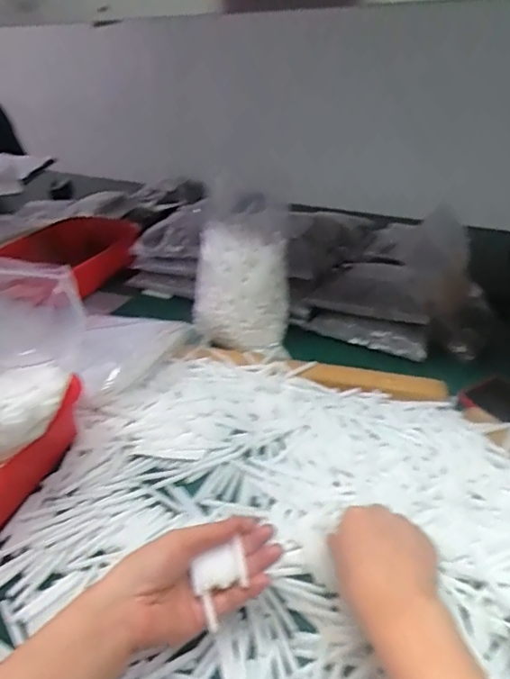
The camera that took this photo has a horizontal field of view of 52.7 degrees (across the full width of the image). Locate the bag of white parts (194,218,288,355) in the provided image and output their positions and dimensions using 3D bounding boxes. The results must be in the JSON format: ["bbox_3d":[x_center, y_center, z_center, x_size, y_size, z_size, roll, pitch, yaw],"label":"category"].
[{"bbox_3d":[-0.024,-0.070,0.730,0.137,0.163,0.082,-5,34,1],"label":"bag of white parts"}]

